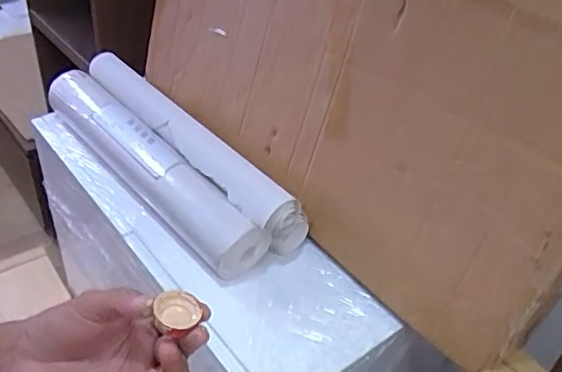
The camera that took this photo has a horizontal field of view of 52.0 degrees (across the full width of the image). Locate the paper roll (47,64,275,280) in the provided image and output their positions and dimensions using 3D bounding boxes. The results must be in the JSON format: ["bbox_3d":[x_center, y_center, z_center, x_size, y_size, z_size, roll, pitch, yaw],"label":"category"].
[{"bbox_3d":[-0.231,-0.045,0.965,0.085,0.076,0.549,-27,49,-32],"label":"paper roll"}]

